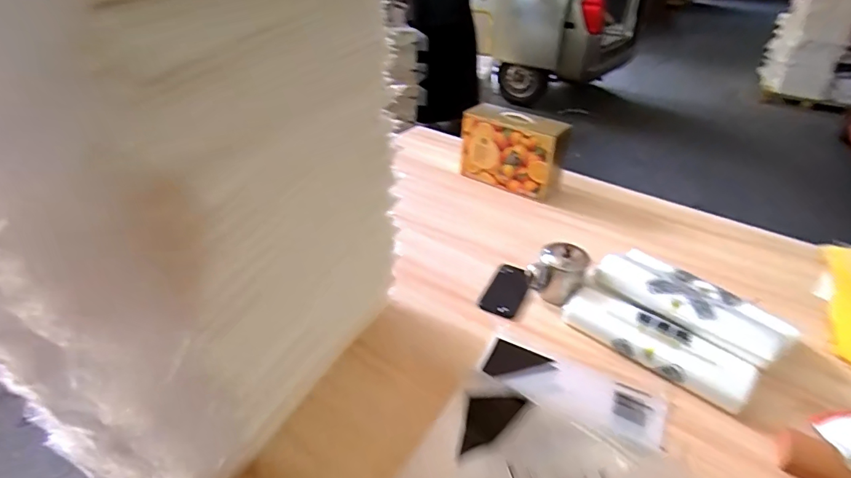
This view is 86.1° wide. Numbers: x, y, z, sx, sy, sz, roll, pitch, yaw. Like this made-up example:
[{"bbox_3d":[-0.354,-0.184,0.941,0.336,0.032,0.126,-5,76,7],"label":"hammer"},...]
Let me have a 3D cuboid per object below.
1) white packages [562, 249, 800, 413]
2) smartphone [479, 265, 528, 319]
[{"bbox_3d":[0.432,0.138,0.796,0.301,0.091,0.227,30,43,35],"label":"white packages"},{"bbox_3d":[0.159,0.102,0.897,0.072,0.014,0.120,20,52,20],"label":"smartphone"}]

